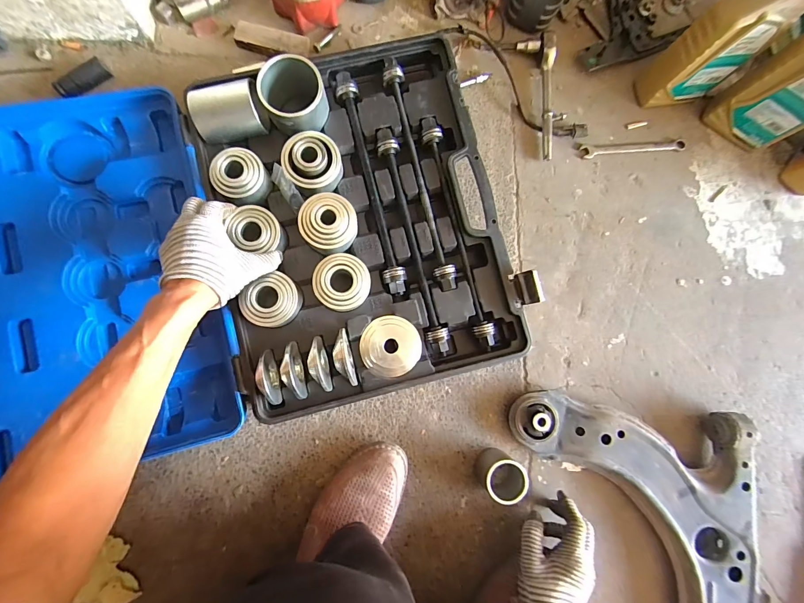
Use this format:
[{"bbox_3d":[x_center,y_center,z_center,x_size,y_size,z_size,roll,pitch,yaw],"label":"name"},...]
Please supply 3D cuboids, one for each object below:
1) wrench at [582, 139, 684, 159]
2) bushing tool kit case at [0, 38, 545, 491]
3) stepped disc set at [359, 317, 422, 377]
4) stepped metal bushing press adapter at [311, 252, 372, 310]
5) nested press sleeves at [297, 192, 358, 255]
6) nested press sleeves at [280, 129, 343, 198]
[{"bbox_3d":[0.396,-0.264,0.600,0.183,0.016,0.023,-6,85,-6],"label":"wrench"},{"bbox_3d":[-0.256,-0.074,0.486,0.825,0.073,0.506,-14,86,-7],"label":"bushing tool kit case"},{"bbox_3d":[-0.015,0.063,0.495,0.083,0.011,0.083,1,82,-4],"label":"stepped disc set"},{"bbox_3d":[-0.082,-0.026,0.484,0.075,0.038,0.076,1,82,-4],"label":"stepped metal bushing press adapter"},{"bbox_3d":[-0.105,-0.111,0.490,0.077,0.041,0.076,1,82,-4],"label":"nested press sleeves"},{"bbox_3d":[-0.127,-0.199,0.495,0.079,0.041,0.077,1,82,-4],"label":"nested press sleeves"}]

